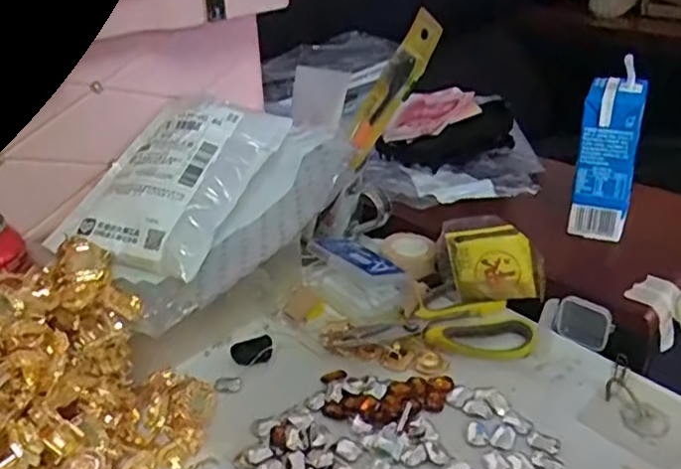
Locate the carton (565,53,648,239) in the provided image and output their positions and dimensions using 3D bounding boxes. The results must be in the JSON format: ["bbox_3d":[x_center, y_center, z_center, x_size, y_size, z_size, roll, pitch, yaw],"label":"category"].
[{"bbox_3d":[0.197,-0.059,0.464,0.040,0.128,0.031,11,32,22],"label":"carton"}]

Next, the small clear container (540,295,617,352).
[{"bbox_3d":[0.162,0.059,0.432,0.046,0.032,0.009,17,36,29],"label":"small clear container"}]

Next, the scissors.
[{"bbox_3d":[0.065,0.061,0.453,0.137,0.014,0.061,1,31,5],"label":"scissors"}]

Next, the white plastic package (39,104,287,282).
[{"bbox_3d":[-0.117,-0.038,0.428,0.117,0.026,0.134,13,59,14],"label":"white plastic package"}]

